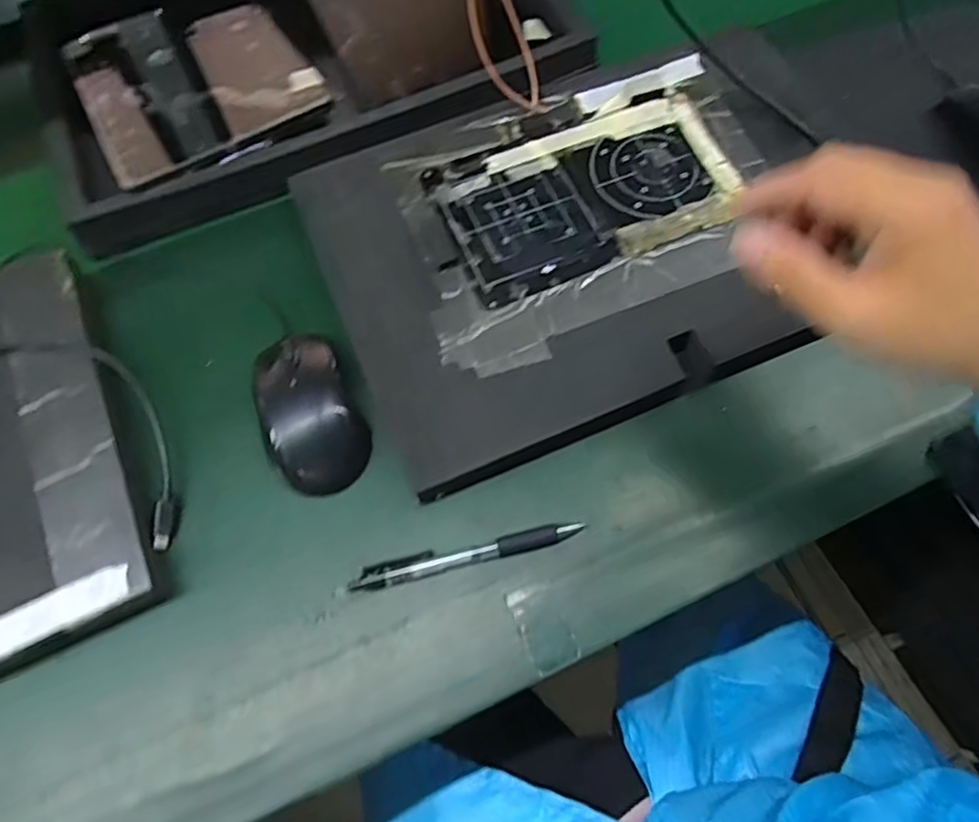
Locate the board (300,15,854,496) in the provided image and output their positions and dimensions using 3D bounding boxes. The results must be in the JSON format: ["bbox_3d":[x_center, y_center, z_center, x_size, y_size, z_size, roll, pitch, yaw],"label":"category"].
[{"bbox_3d":[0.082,-0.129,0.470,0.389,0.030,0.270,-23,69,-7],"label":"board"}]

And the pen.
[{"bbox_3d":[-0.012,0.086,0.396,0.140,0.012,0.015,-13,68,-3],"label":"pen"}]

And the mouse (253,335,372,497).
[{"bbox_3d":[-0.115,0.000,0.424,0.057,0.035,0.099,-21,69,-6],"label":"mouse"}]

